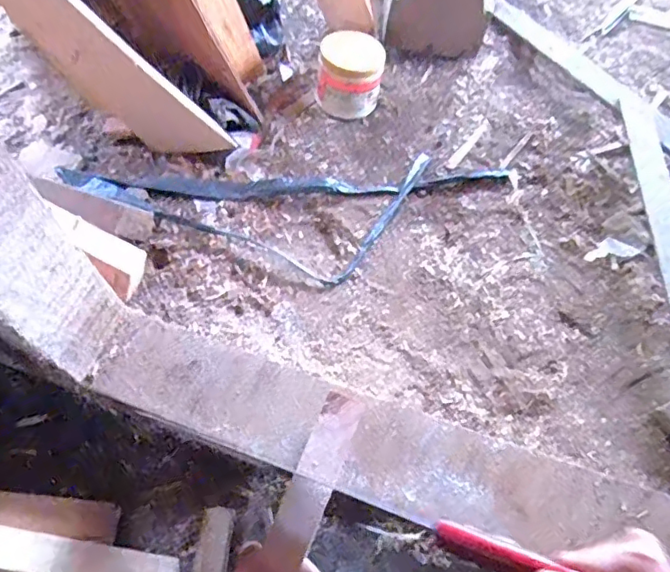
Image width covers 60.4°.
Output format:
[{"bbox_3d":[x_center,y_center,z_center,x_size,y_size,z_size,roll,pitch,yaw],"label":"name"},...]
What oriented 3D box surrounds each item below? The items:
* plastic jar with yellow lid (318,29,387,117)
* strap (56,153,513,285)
[{"bbox_3d":[0.023,-0.330,0.900,0.103,0.100,0.087,9,57,2],"label":"plastic jar with yellow lid"},{"bbox_3d":[-0.038,-0.104,0.783,0.616,0.047,0.203,-8,58,-7],"label":"strap"}]

